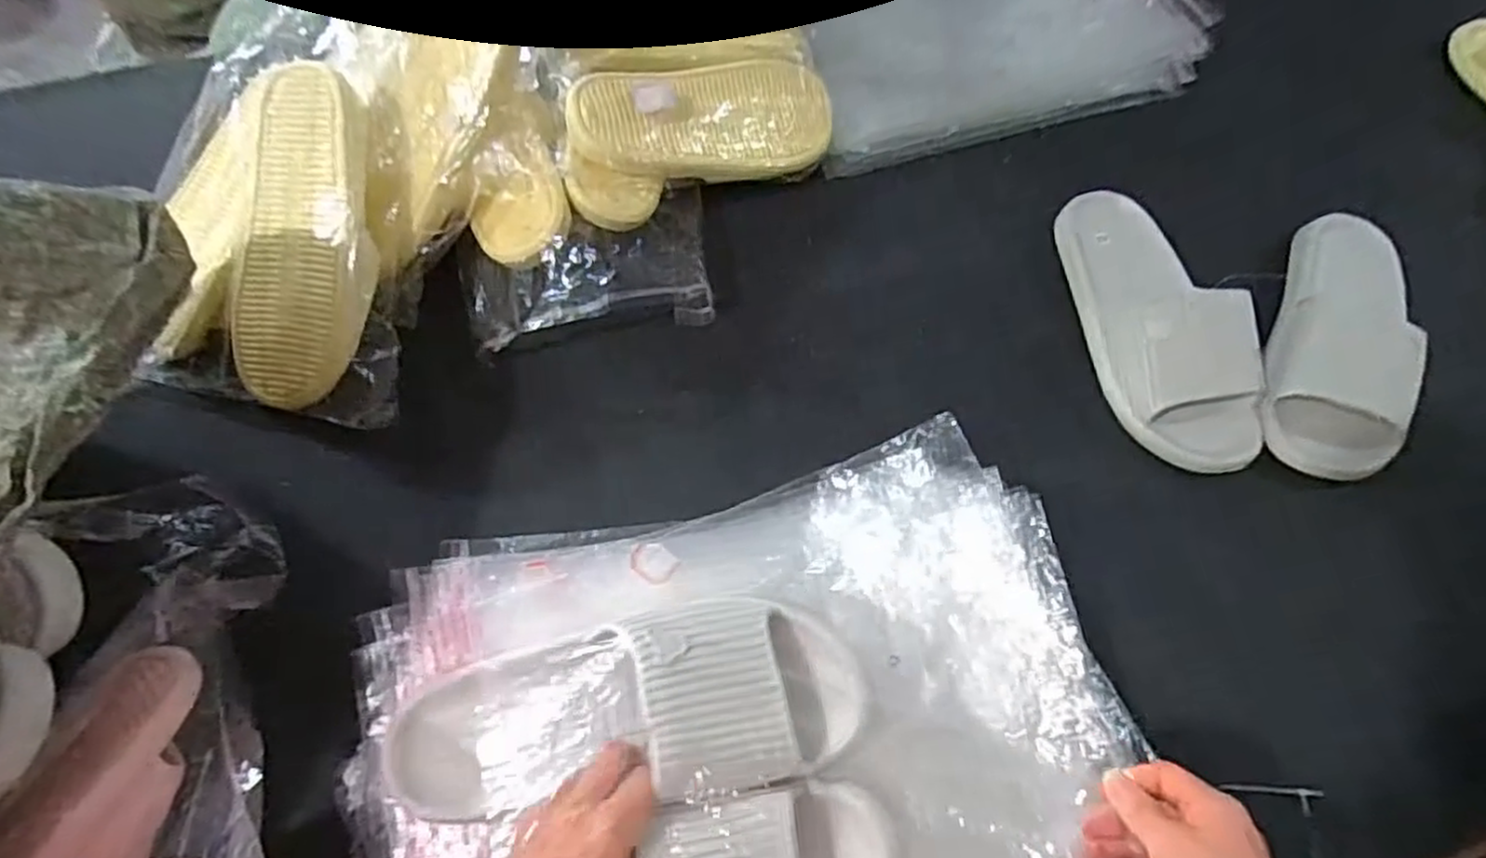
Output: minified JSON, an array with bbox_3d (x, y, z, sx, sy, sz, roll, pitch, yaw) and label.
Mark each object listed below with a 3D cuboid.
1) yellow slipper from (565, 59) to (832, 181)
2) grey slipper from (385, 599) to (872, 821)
[{"bbox_3d":[-0.035,-0.266,0.665,0.242,0.055,0.099,-14,97,-26],"label":"yellow slipper"},{"bbox_3d":[-0.061,0.159,0.432,0.272,0.074,0.100,-4,64,-11],"label":"grey slipper"}]

